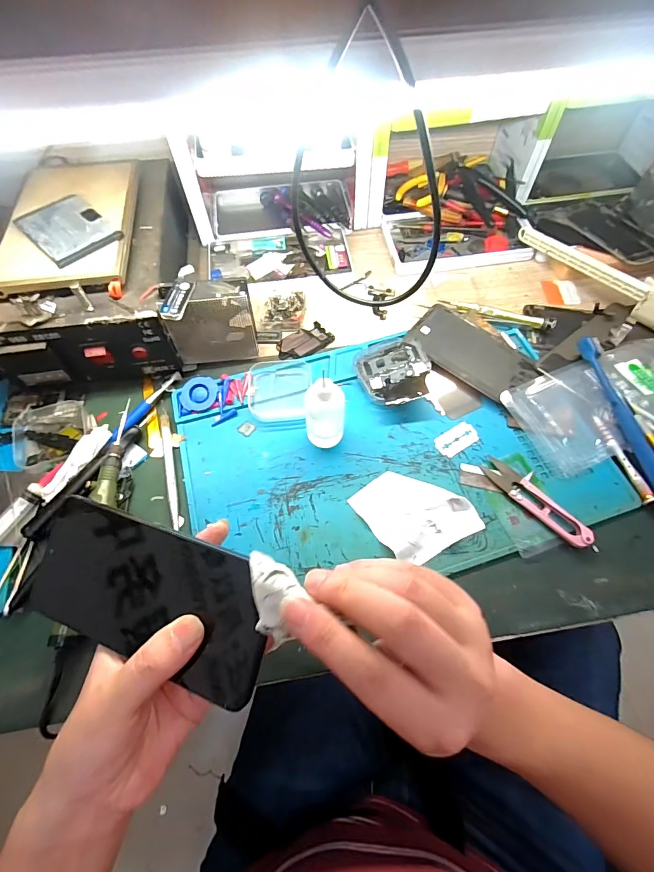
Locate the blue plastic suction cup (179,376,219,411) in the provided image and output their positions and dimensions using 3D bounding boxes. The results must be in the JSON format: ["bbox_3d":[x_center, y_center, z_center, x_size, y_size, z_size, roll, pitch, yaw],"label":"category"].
[{"bbox_3d":[-0.128,-0.043,0.392,0.038,0.010,0.034,-19,64,-9],"label":"blue plastic suction cup"}]

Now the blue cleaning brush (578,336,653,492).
[{"bbox_3d":[0.281,-0.012,0.361,0.017,0.026,0.187,-9,63,-4],"label":"blue cleaning brush"}]

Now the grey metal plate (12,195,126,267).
[{"bbox_3d":[-0.244,-0.196,0.365,0.092,0.007,0.064,41,70,19],"label":"grey metal plate"}]

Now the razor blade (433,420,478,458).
[{"bbox_3d":[0.124,0.002,0.372,0.044,0.004,0.024,-30,66,-14],"label":"razor blade"}]

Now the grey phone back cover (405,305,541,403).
[{"bbox_3d":[0.152,-0.088,0.412,0.127,0.010,0.071,37,69,14],"label":"grey phone back cover"}]

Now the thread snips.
[{"bbox_3d":[0.179,0.055,0.336,0.023,0.015,0.098,-37,68,-17],"label":"thread snips"}]

